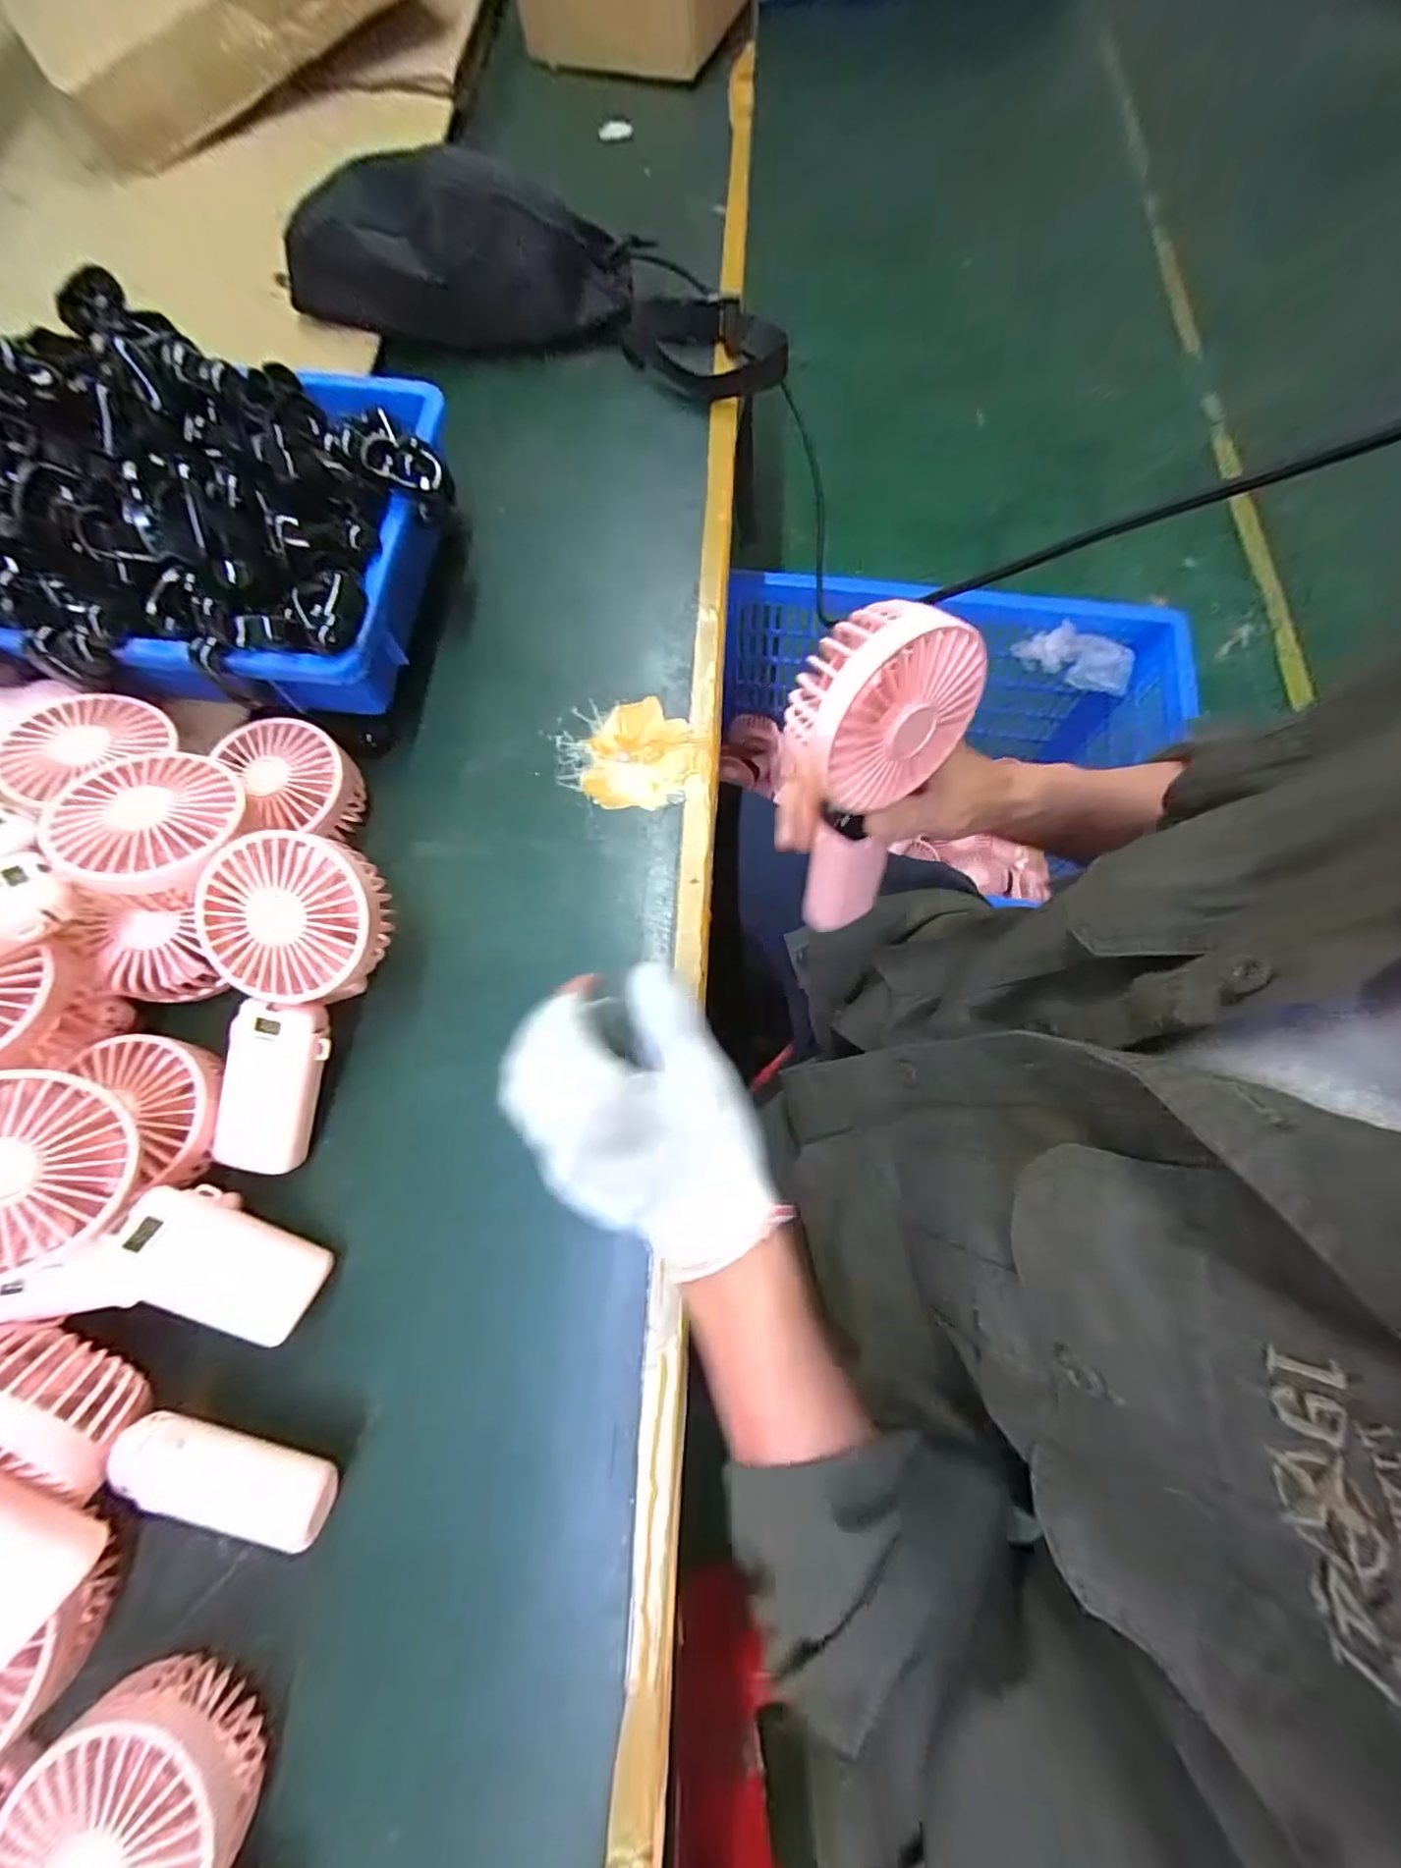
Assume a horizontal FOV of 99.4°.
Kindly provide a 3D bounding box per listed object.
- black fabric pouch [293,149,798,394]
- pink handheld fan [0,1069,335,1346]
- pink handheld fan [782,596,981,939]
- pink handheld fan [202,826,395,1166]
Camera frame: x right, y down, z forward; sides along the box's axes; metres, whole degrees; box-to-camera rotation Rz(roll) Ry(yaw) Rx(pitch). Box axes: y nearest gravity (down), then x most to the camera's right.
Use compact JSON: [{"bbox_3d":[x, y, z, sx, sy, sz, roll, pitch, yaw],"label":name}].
[{"bbox_3d":[-0.127,-0.562,0.507,0.413,0.093,0.128,12,73,5],"label":"black fabric pouch"},{"bbox_3d":[-0.267,0.133,0.274,0.185,0.041,0.079,40,75,-21],"label":"pink handheld fan"},{"bbox_3d":[0.089,-0.076,0.312,0.083,0.182,0.041,-17,59,-4],"label":"pink handheld fan"},{"bbox_3d":[-0.221,0.037,0.322,0.085,0.034,0.178,14,98,6],"label":"pink handheld fan"}]

